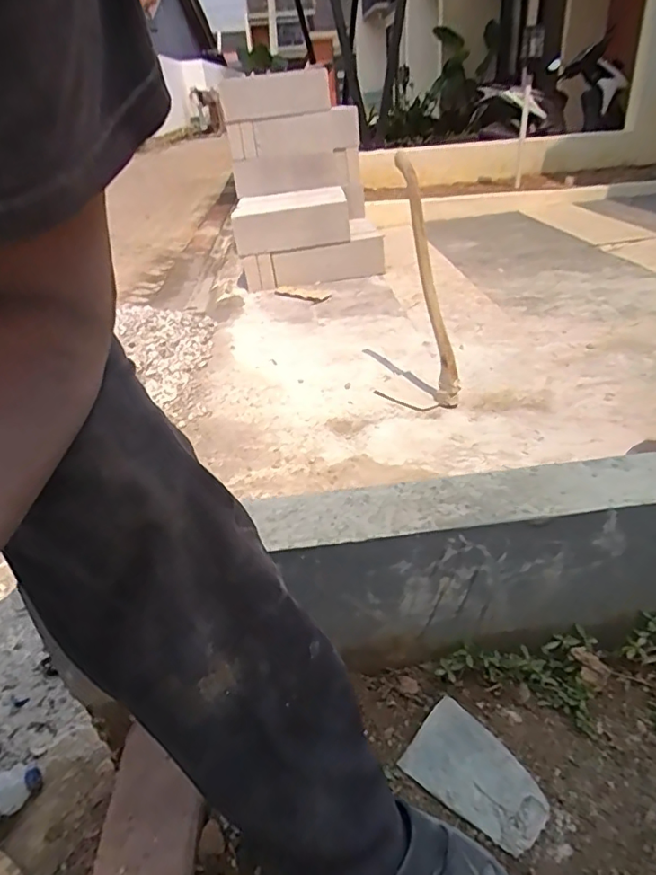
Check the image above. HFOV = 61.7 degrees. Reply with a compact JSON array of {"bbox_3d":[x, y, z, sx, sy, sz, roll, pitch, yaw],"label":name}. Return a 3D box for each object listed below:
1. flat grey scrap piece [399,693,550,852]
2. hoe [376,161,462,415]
[{"bbox_3d":[0.163,0.366,0.600,0.144,0.026,0.094,25,42,39],"label":"flat grey scrap piece"},{"bbox_3d":[0.264,-0.425,1.597,0.235,0.669,0.219,0,32,8],"label":"hoe"}]

